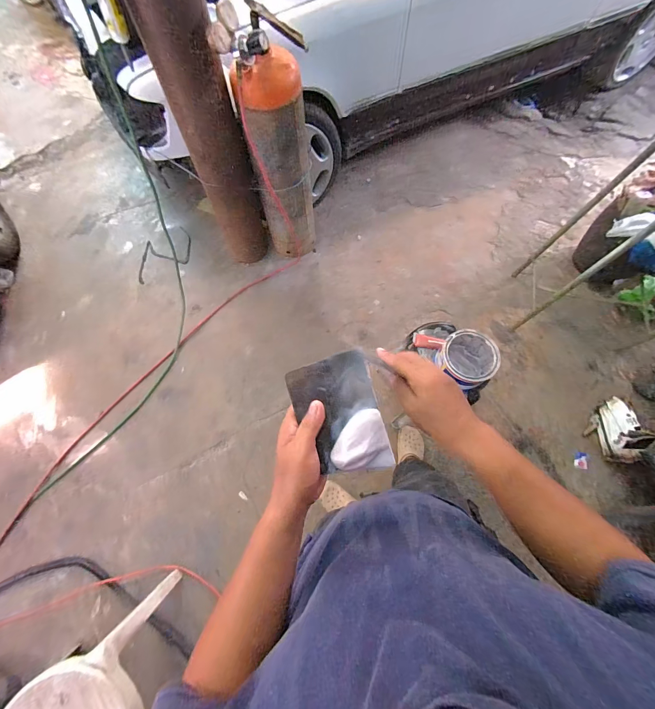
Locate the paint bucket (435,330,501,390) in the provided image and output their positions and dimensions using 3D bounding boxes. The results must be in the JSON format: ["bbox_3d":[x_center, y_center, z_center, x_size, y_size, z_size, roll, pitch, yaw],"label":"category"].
[{"bbox_3d":[0.433,0.025,0.995,0.159,0.181,0.167,0,71,1],"label":"paint bucket"}]

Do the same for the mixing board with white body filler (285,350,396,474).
[{"bbox_3d":[0.013,0.071,0.360,0.093,0.017,0.133,-17,87,9],"label":"mixing board with white body filler"}]

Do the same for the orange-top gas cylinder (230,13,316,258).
[{"bbox_3d":[-0.198,-0.799,1.359,0.249,0.908,0.232,-7,73,-1],"label":"orange-top gas cylinder"}]

